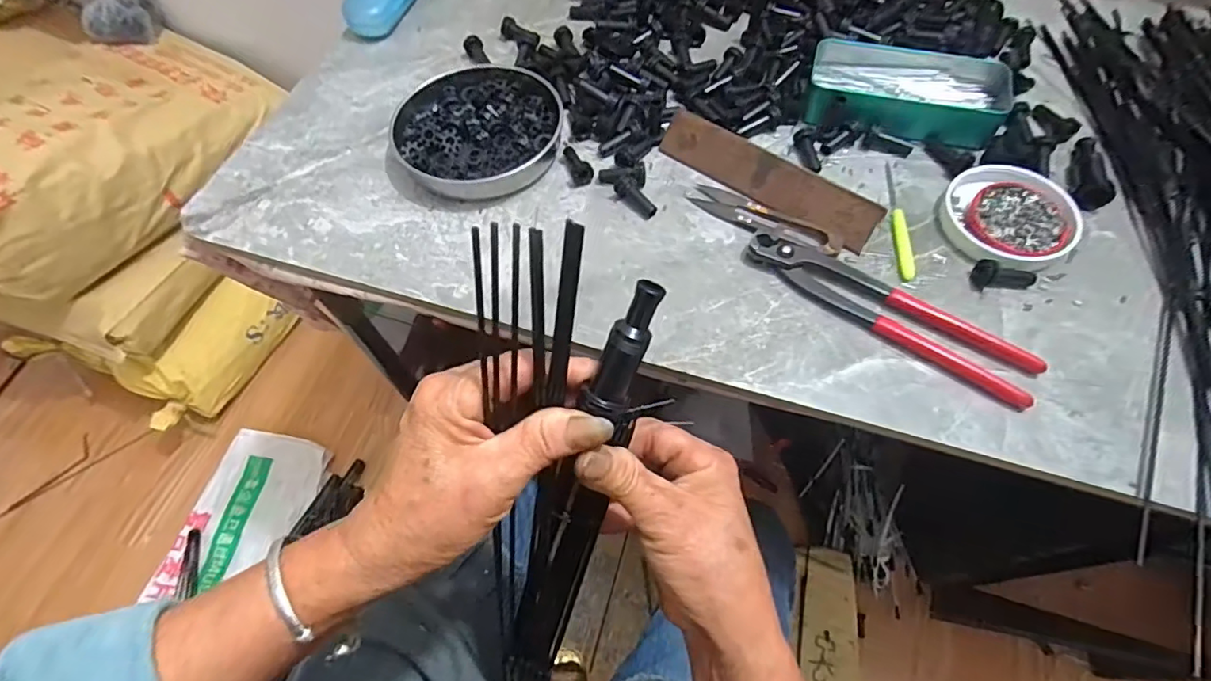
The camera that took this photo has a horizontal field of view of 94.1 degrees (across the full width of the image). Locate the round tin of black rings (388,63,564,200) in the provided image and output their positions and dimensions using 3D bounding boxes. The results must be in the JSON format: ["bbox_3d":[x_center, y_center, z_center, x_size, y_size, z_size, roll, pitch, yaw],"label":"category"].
[{"bbox_3d":[-0.105,-0.182,0.474,0.132,0.020,0.146,19,63,13],"label":"round tin of black rings"}]

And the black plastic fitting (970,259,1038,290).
[{"bbox_3d":[0.278,-0.045,0.390,0.042,0.016,0.017,5,61,5],"label":"black plastic fitting"}]

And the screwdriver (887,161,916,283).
[{"bbox_3d":[0.221,-0.094,0.425,0.010,0.007,0.116,4,61,5],"label":"screwdriver"}]

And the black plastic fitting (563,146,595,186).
[{"bbox_3d":[-0.022,-0.145,0.459,0.017,0.011,0.038,-17,61,-7],"label":"black plastic fitting"}]

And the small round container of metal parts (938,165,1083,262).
[{"bbox_3d":[0.296,-0.092,0.415,0.088,0.013,0.086,-1,61,2],"label":"small round container of metal parts"}]

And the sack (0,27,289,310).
[{"bbox_3d":[-0.886,-0.326,0.947,0.310,0.207,0.627,22,64,14],"label":"sack"}]

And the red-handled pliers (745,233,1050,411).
[{"bbox_3d":[0.190,-0.024,0.381,0.195,0.013,0.042,32,67,19],"label":"red-handled pliers"}]

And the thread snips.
[{"bbox_3d":[0.118,-0.091,0.423,0.116,0.011,0.031,32,67,19],"label":"thread snips"}]

